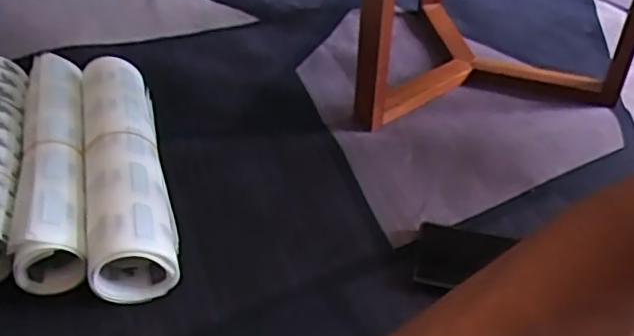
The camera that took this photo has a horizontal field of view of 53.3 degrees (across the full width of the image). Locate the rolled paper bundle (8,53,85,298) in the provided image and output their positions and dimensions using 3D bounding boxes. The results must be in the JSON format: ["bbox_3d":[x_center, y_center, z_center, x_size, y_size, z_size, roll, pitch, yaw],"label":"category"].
[{"bbox_3d":[-0.288,-0.032,0.688,0.066,0.054,0.378,-10,42,-12],"label":"rolled paper bundle"}]

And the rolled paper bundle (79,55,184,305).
[{"bbox_3d":[-0.209,-0.022,0.673,0.078,0.061,0.363,-11,42,-13],"label":"rolled paper bundle"}]

